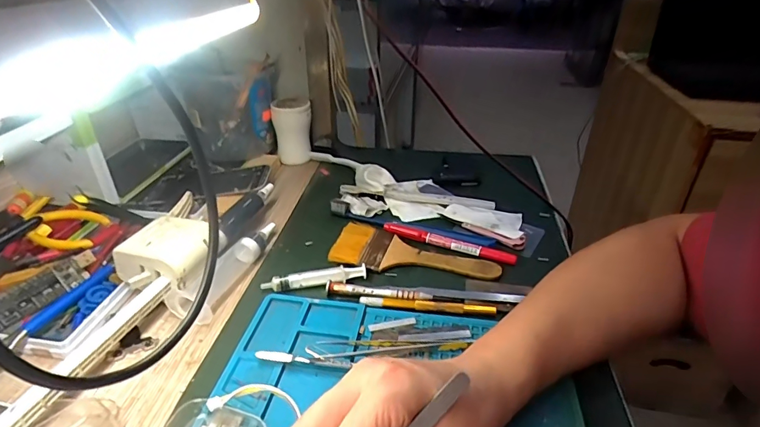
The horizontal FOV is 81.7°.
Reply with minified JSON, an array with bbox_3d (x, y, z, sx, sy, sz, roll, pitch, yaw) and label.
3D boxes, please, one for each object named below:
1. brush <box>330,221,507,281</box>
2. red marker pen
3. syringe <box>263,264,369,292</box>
[{"bbox_3d":[0.032,0.042,0.428,0.160,0.008,0.064,13,34,20],"label":"brush"},{"bbox_3d":[0.069,0.028,0.452,0.138,0.008,0.013,13,34,20],"label":"red marker pen"},{"bbox_3d":[-0.059,0.059,0.402,0.093,0.010,0.014,-6,32,-10],"label":"syringe"}]

